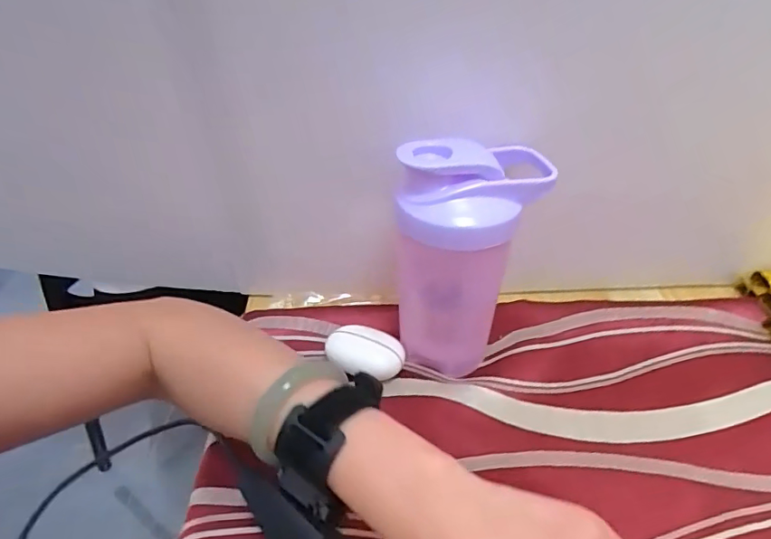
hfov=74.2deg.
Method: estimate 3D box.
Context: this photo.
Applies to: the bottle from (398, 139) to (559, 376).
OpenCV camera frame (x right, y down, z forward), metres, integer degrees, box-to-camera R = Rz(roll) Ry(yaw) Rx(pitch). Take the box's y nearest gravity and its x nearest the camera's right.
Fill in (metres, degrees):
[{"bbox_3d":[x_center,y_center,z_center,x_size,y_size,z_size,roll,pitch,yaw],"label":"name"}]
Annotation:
[{"bbox_3d":[0.059,-0.004,0.376,0.101,0.180,0.077,3,38,4],"label":"bottle"}]

